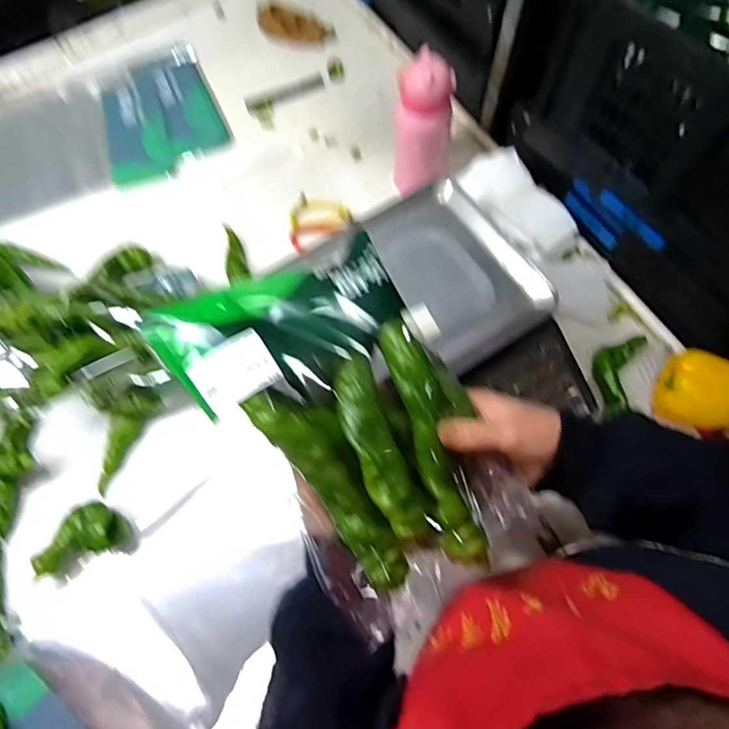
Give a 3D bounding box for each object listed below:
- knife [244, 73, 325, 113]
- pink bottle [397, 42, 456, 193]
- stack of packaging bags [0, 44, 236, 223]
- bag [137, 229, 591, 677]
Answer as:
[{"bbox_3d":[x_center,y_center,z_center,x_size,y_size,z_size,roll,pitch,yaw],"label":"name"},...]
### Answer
[{"bbox_3d":[-0.135,-0.463,0.885,0.138,0.016,0.019,-24,68,-7],"label":"knife"},{"bbox_3d":[0.082,-0.321,0.723,0.082,0.196,0.063,2,68,4],"label":"pink bottle"},{"bbox_3d":[-0.499,-0.379,0.879,0.502,0.010,0.262,-23,68,-6],"label":"stack of packaging bags"},{"bbox_3d":[-0.004,0.042,0.398,0.177,0.047,0.288,-36,89,-11],"label":"bag"}]

